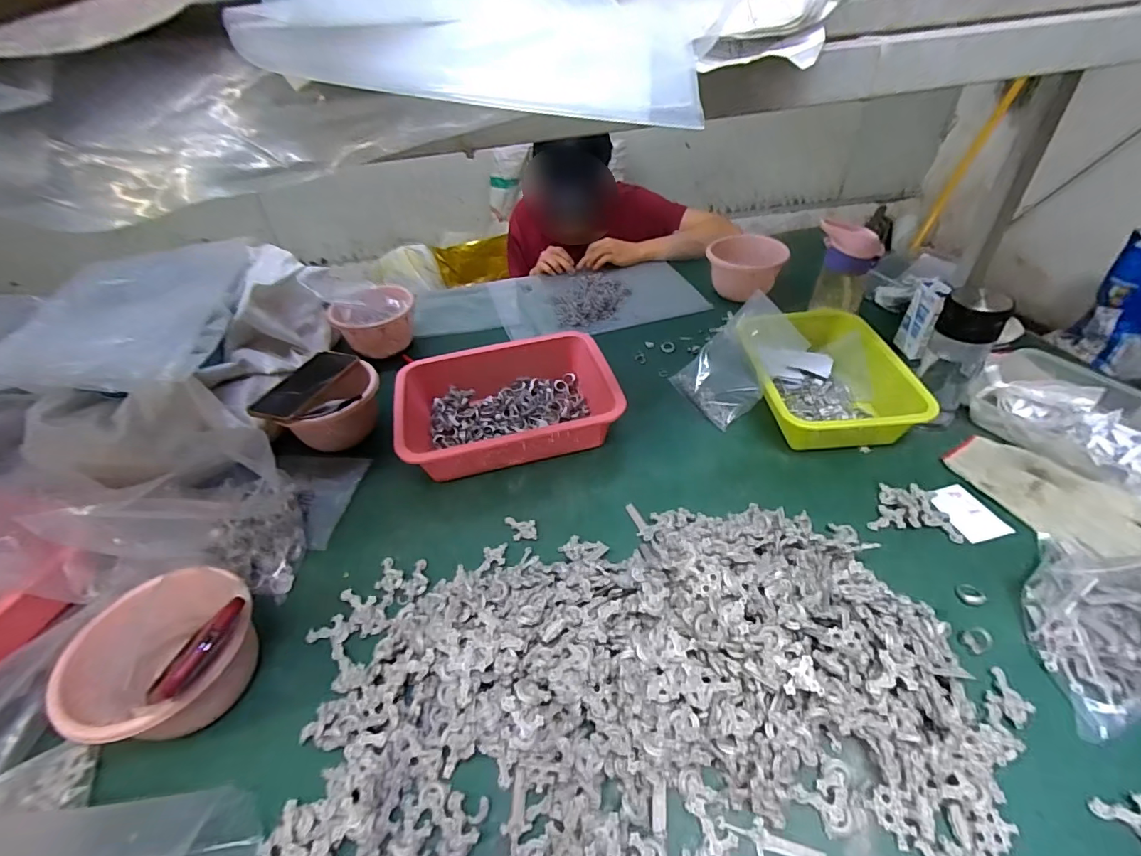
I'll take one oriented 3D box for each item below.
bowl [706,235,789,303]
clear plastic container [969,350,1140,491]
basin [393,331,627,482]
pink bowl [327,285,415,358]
[{"bbox_3d":[0.339,-0.298,0.960,0.134,0.096,0.119,16,46,22],"label":"bowl"},{"bbox_3d":[0.662,-0.021,0.652,0.179,0.059,0.235,-26,47,-23],"label":"clear plastic container"},{"bbox_3d":[-0.093,-0.037,0.734,0.303,0.088,0.218,-15,43,-9],"label":"basin"},{"bbox_3d":[-0.349,-0.189,0.901,0.146,0.072,0.131,-19,43,-15],"label":"pink bowl"}]

